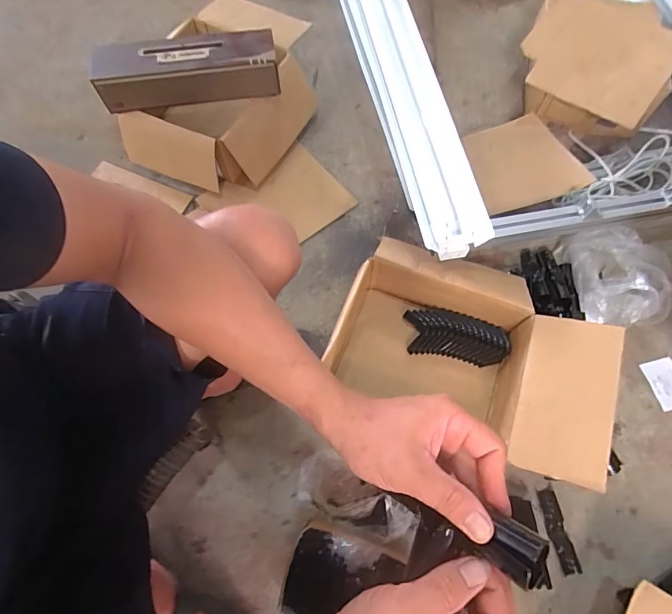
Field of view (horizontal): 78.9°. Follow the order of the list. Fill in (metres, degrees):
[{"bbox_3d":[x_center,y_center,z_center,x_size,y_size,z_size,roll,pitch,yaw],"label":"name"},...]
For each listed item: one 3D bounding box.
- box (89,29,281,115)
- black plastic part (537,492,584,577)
[{"bbox_3d":[-0.328,-0.522,0.900,0.396,0.089,0.120,-4,68,-2],"label":"box"},{"bbox_3d":[0.380,0.384,0.698,0.033,0.017,0.127,-10,68,-4],"label":"black plastic part"}]

